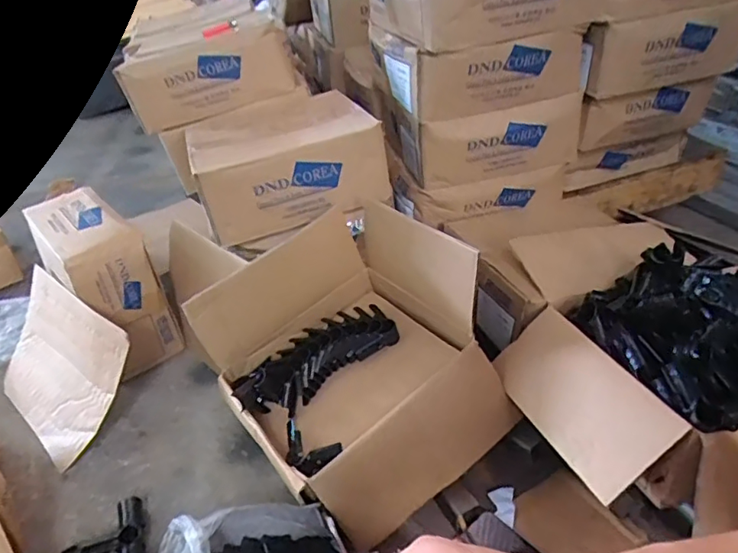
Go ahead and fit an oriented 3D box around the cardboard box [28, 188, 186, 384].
[{"bbox_3d":[-0.521,0.018,1.104,0.147,0.283,0.292,-29,41,-33],"label":"cardboard box"}]

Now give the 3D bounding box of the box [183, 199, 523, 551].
[{"bbox_3d":[-0.037,0.115,0.845,0.333,0.261,0.404,-23,38,-26],"label":"box"}]

